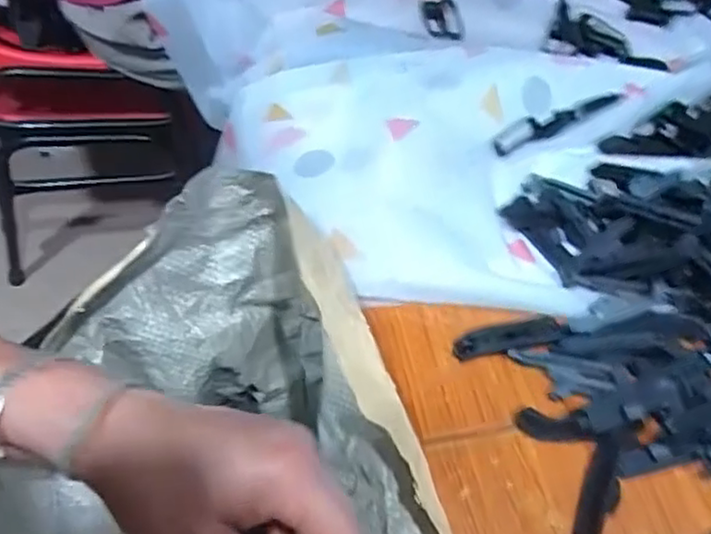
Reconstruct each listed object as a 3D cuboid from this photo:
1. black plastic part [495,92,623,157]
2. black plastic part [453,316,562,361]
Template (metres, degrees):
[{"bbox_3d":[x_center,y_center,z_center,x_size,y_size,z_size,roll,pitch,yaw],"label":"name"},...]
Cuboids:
[{"bbox_3d":[0.169,-0.121,0.567,0.126,0.016,0.020,-19,56,-17],"label":"black plastic part"},{"bbox_3d":[0.098,0.045,0.436,0.069,0.015,0.016,-7,54,-8],"label":"black plastic part"}]

